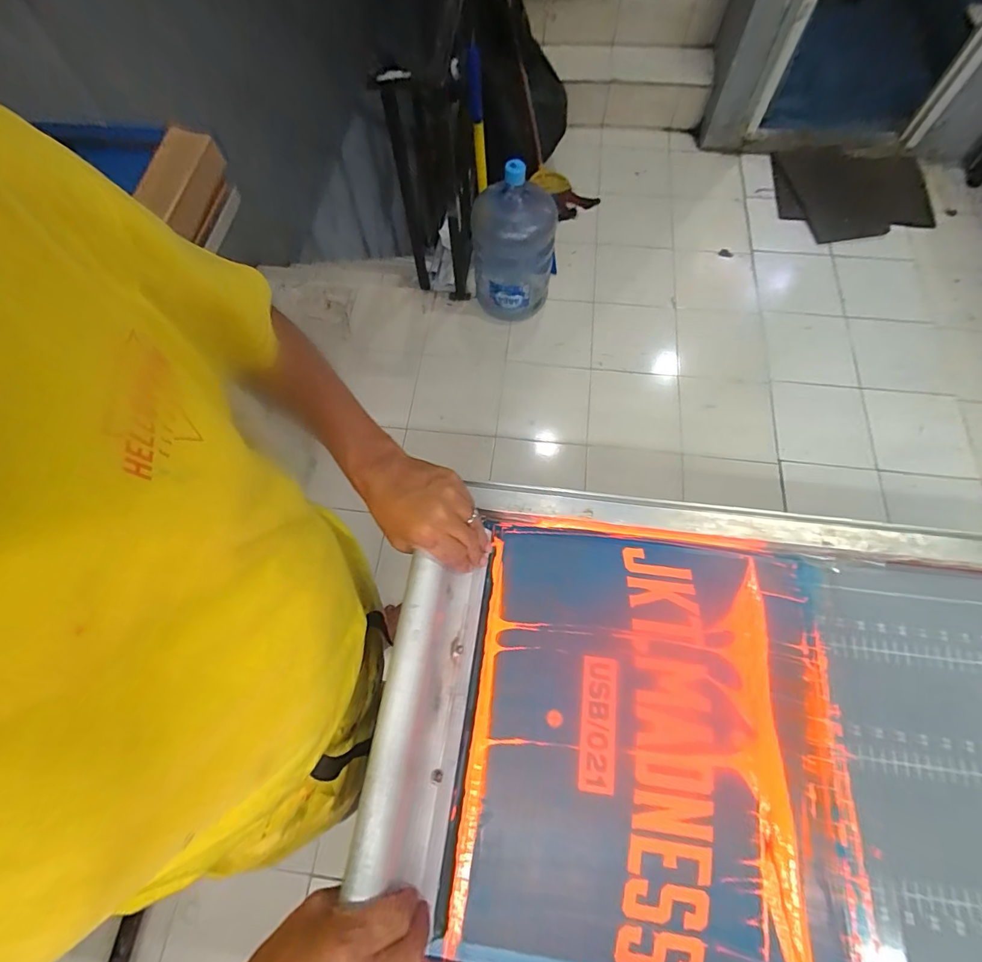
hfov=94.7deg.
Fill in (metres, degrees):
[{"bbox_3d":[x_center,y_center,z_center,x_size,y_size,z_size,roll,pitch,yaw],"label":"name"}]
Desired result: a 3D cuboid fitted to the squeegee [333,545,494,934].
[{"bbox_3d":[-0.057,0.209,0.390,0.032,0.121,0.267,-6,64,34],"label":"squeegee"}]

